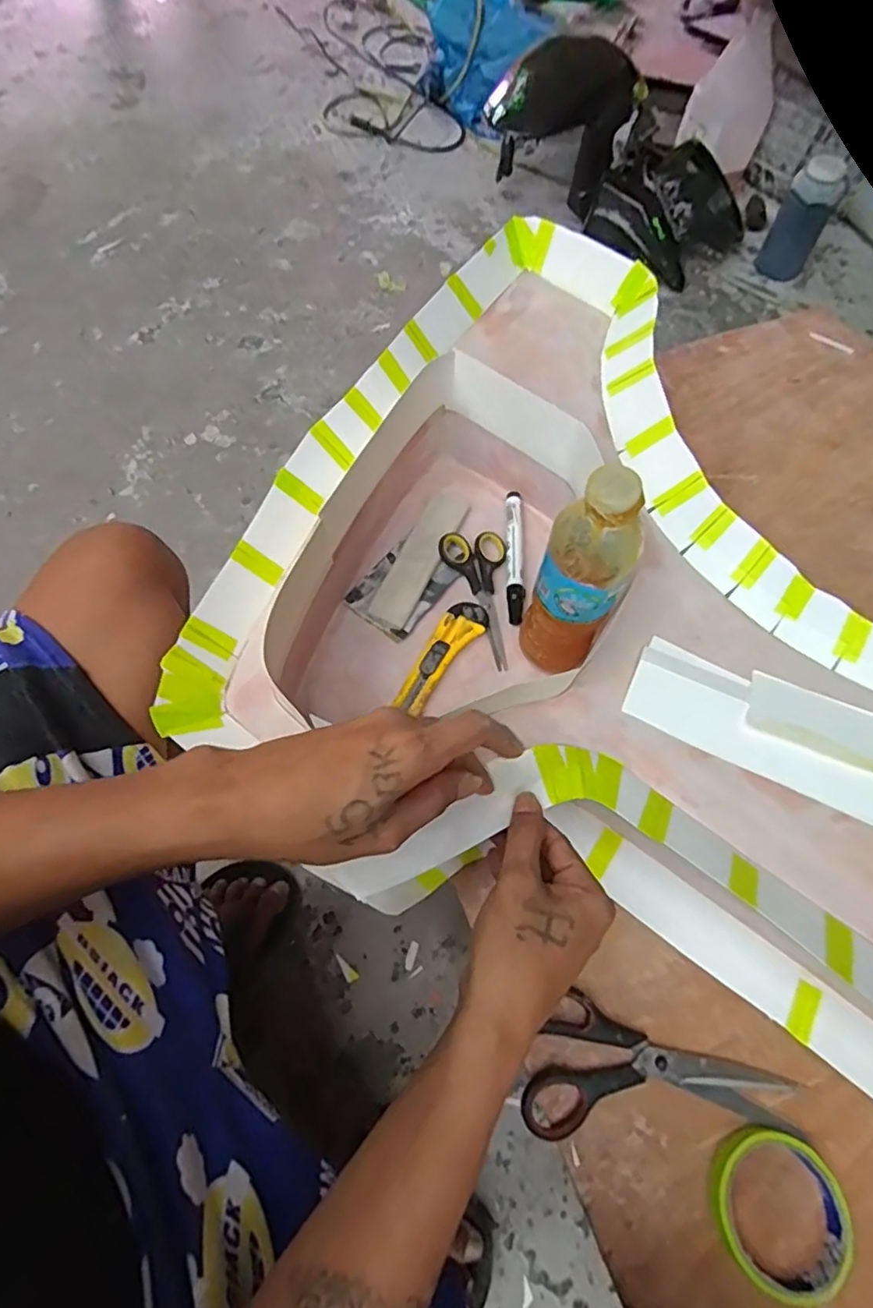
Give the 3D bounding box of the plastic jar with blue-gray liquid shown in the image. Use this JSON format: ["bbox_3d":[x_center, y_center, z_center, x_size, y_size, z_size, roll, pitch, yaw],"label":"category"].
[{"bbox_3d":[0.709,-0.842,1.198,0.091,0.185,0.090,1,66,-2],"label":"plastic jar with blue-gray liquid"}]

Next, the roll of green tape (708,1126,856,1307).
[{"bbox_3d":[0.234,0.379,0.421,0.086,0.017,0.092,1,66,-2],"label":"roll of green tape"}]

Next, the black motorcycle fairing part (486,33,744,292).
[{"bbox_3d":[0.368,-0.942,1.210,0.542,0.201,0.244,30,66,-17],"label":"black motorcycle fairing part"}]

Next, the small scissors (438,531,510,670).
[{"bbox_3d":[0.042,-0.051,0.564,0.062,0.017,0.137,-7,65,-6],"label":"small scissors"}]

